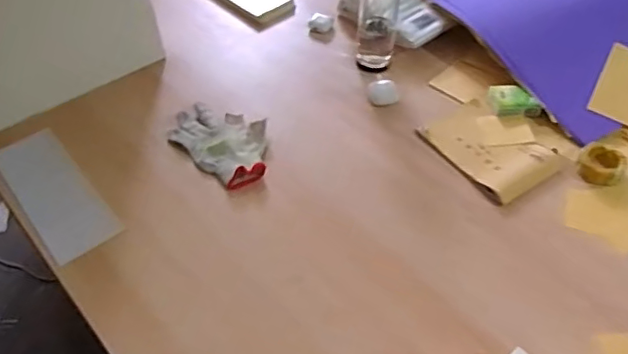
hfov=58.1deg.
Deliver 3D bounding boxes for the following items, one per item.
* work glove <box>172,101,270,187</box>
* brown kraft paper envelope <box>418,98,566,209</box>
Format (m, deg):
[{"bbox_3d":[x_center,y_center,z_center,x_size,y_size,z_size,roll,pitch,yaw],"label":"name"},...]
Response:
[{"bbox_3d":[-0.142,-0.056,0.885,0.178,0.021,0.121,28,54,22],"label":"work glove"},{"bbox_3d":[0.275,-0.048,0.889,0.142,0.007,0.183,-29,55,-24],"label":"brown kraft paper envelope"}]

